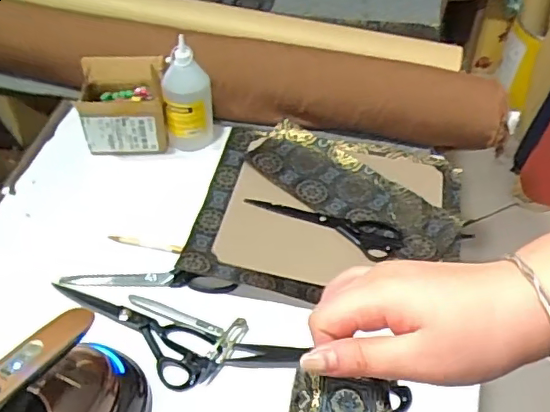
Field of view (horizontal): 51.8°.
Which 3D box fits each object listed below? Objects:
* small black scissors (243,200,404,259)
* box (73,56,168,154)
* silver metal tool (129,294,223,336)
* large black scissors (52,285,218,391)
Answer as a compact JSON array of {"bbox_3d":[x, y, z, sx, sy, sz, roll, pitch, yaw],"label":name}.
[{"bbox_3d":[0.077,0.015,0.864,0.235,0.011,0.073,23,51,14],"label":"small black scissors"},{"bbox_3d":[-0.244,-0.156,0.918,0.132,0.125,0.092,-4,50,-9],"label":"box"},{"bbox_3d":[-0.132,0.144,0.747,0.133,0.006,0.018,19,50,11],"label":"silver metal tool"},{"bbox_3d":[-0.175,0.148,0.735,0.231,0.018,0.081,32,54,20],"label":"large black scissors"}]

